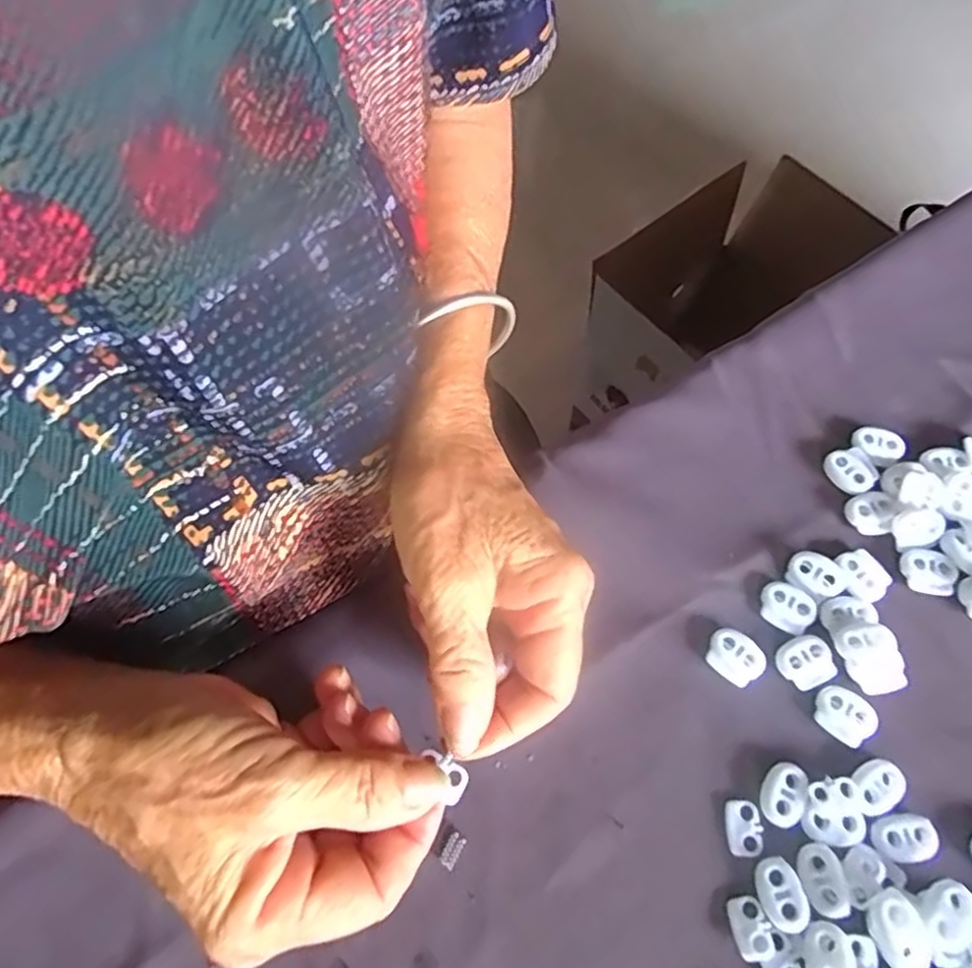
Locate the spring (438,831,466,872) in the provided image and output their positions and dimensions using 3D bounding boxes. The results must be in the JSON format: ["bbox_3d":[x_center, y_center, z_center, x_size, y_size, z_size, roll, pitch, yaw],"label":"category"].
[{"bbox_3d":[-0.013,0.134,0.245,0.007,0.004,0.012,30,68,16],"label":"spring"}]

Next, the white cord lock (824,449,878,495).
[{"bbox_3d":[0.168,-0.007,0.307,0.019,0.006,0.022,-24,65,-9],"label":"white cord lock"}]

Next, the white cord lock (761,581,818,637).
[{"bbox_3d":[0.126,0.051,0.279,0.022,0.004,0.018,34,69,18],"label":"white cord lock"}]

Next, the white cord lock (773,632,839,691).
[{"bbox_3d":[0.130,0.072,0.271,0.021,0.004,0.019,-27,65,-11],"label":"white cord lock"}]

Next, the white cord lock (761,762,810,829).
[{"bbox_3d":[0.111,0.116,0.249,0.015,0.004,0.022,16,65,11],"label":"white cord lock"}]

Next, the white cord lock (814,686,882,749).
[{"bbox_3d":[0.141,0.091,0.261,0.023,0.004,0.018,38,71,19],"label":"white cord lock"}]

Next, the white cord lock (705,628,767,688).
[{"bbox_3d":[0.101,0.071,0.273,0.023,0.006,0.017,36,70,19],"label":"white cord lock"}]

